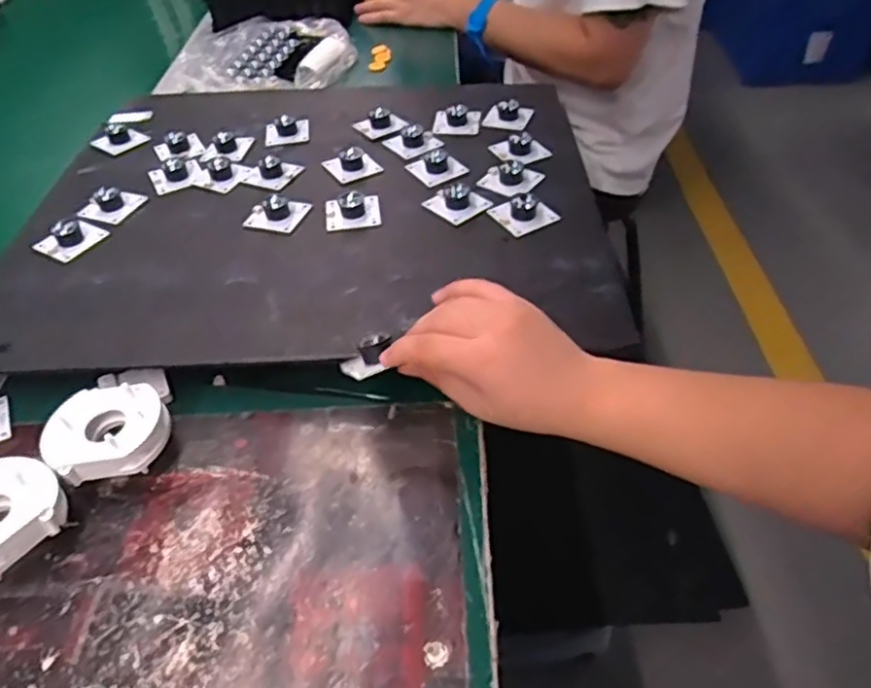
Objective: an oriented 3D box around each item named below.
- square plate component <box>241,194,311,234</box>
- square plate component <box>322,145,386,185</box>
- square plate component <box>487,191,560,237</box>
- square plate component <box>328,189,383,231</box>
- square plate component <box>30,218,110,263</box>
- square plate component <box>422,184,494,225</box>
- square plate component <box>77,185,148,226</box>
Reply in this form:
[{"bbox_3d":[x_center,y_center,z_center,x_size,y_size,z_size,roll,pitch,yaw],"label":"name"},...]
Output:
[{"bbox_3d":[-0.133,-0.114,0.548,0.045,0.017,0.044,11,46,13],"label":"square plate component"},{"bbox_3d":[-0.076,-0.169,0.600,0.044,0.016,0.035,-24,49,-20],"label":"square plate component"},{"bbox_3d":[0.072,-0.110,0.530,0.043,0.016,0.041,-23,48,-19],"label":"square plate component"},{"bbox_3d":[-0.069,-0.115,0.545,0.045,0.018,0.037,-9,45,-6],"label":"square plate component"},{"bbox_3d":[-0.301,-0.091,0.538,0.044,0.019,0.047,22,50,23],"label":"square plate component"},{"bbox_3d":[0.018,-0.123,0.547,0.044,0.018,0.046,-29,50,-24],"label":"square plate component"},{"bbox_3d":[-0.282,-0.126,0.570,0.037,0.021,0.049,14,47,16],"label":"square plate component"}]

